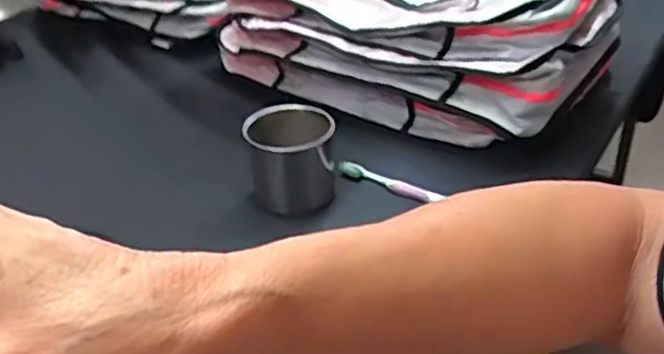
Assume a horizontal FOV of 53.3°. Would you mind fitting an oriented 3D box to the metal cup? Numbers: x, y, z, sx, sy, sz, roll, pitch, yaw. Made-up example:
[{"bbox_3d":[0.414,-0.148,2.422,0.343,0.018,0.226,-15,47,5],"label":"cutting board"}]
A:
[{"bbox_3d":[-0.047,-0.026,0.774,0.097,0.103,0.099,-2,33,1],"label":"metal cup"}]

